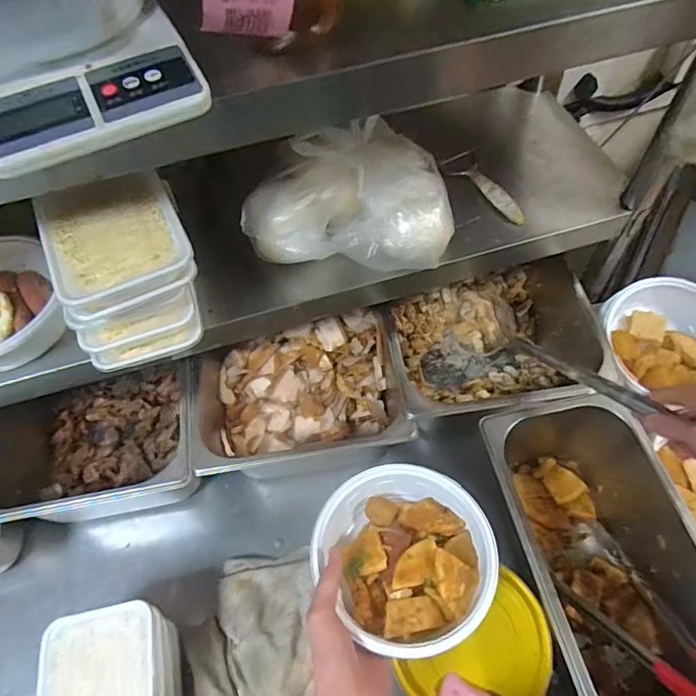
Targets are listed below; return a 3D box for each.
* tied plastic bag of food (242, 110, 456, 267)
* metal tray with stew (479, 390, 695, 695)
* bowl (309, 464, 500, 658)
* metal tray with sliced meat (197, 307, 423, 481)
[{"bbox_3d":[0.000,-0.179,0.585,0.228,0.091,0.173,0,59,4],"label":"tied plastic bag of food"},{"bbox_3d":[0.270,0.234,0.584,0.170,0.182,0.338,-12,59,-4],"label":"metal tray with stew"},{"bbox_3d":[0.056,0.200,0.506,0.156,0.064,0.168,-2,59,3],"label":"bowl"},{"bbox_3d":[-0.065,0.074,0.713,0.251,0.155,0.240,-12,59,-3],"label":"metal tray with sliced meat"}]

